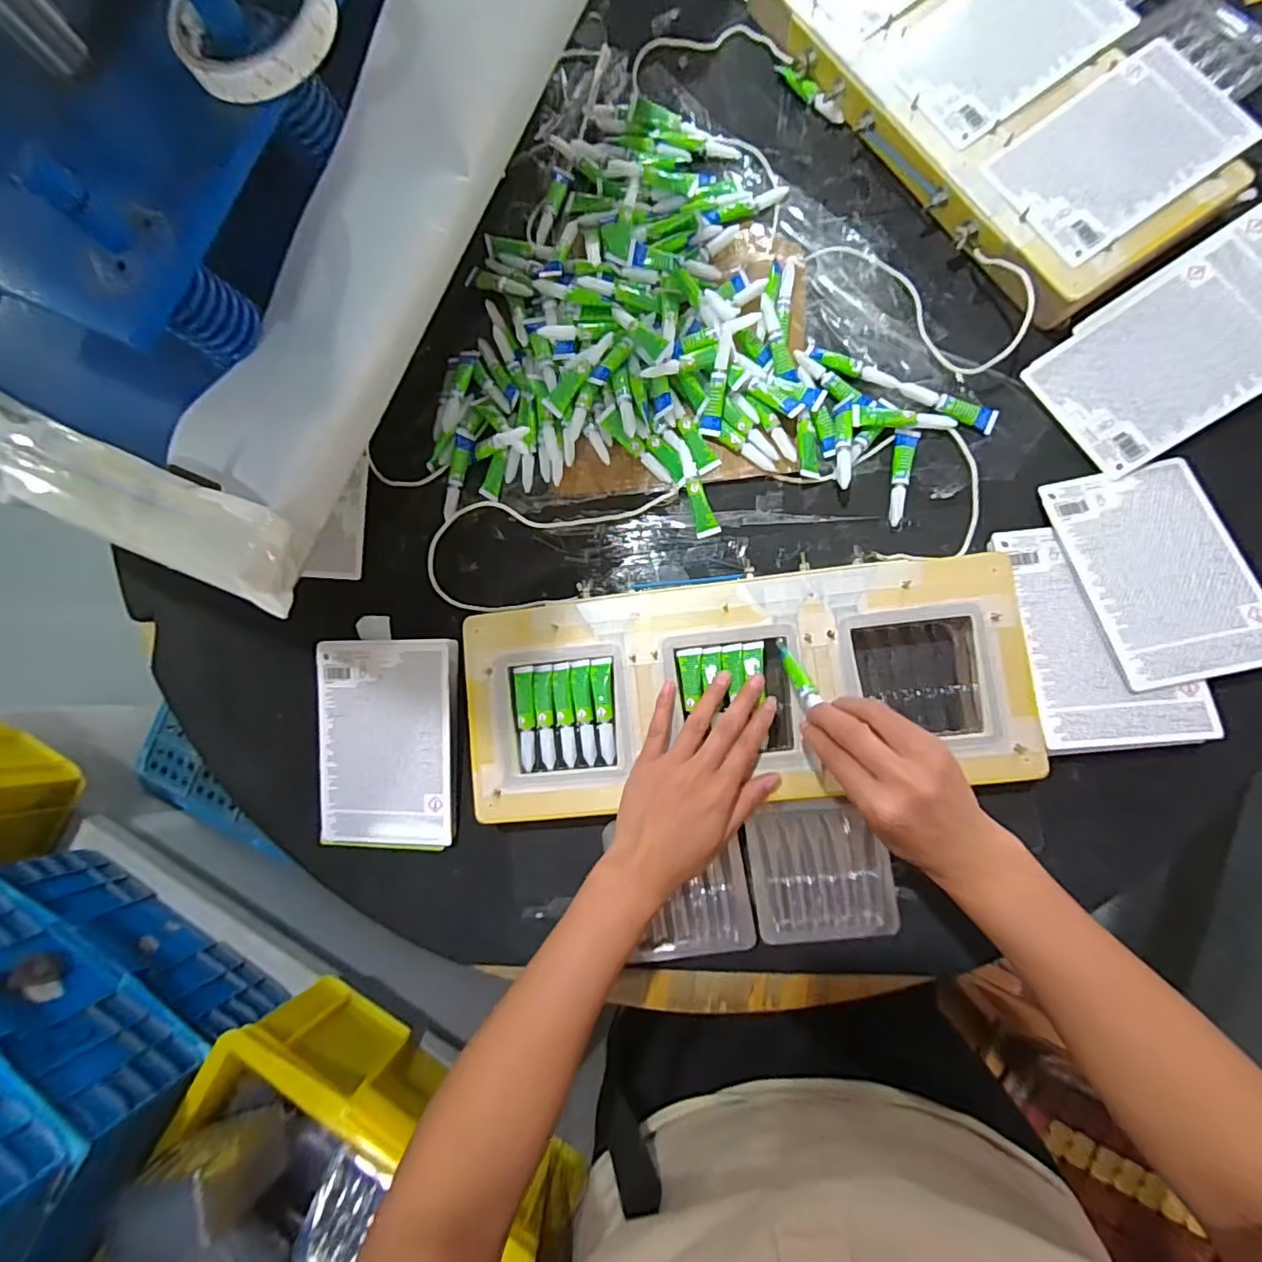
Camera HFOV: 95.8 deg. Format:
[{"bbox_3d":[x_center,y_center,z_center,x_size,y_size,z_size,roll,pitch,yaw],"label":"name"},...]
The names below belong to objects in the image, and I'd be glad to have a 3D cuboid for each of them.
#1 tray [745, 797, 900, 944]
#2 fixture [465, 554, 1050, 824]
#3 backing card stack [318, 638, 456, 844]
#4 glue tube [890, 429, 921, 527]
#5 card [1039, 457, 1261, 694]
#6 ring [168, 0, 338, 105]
[{"bbox_3d":[0.144,0.182,0.435,0.102,0.023,0.107,-7,83,7],"label":"tray"},{"bbox_3d":[0.080,0.046,0.446,0.421,0.021,0.170,-8,83,6],"label":"fixture"},{"bbox_3d":[-0.207,0.097,0.487,0.117,0.013,0.176,0,93,7],"label":"backing card stack"},{"bbox_3d":[0.223,-0.128,0.473,0.017,0.011,0.081,12,86,9],"label":"glue tube"},{"bbox_3d":[0.396,-0.046,0.429,0.112,0.011,0.169,-12,72,3],"label":"card"},{"bbox_3d":[-0.210,-0.341,0.317,0.090,0.015,0.088,-1,82,7],"label":"ring"}]

